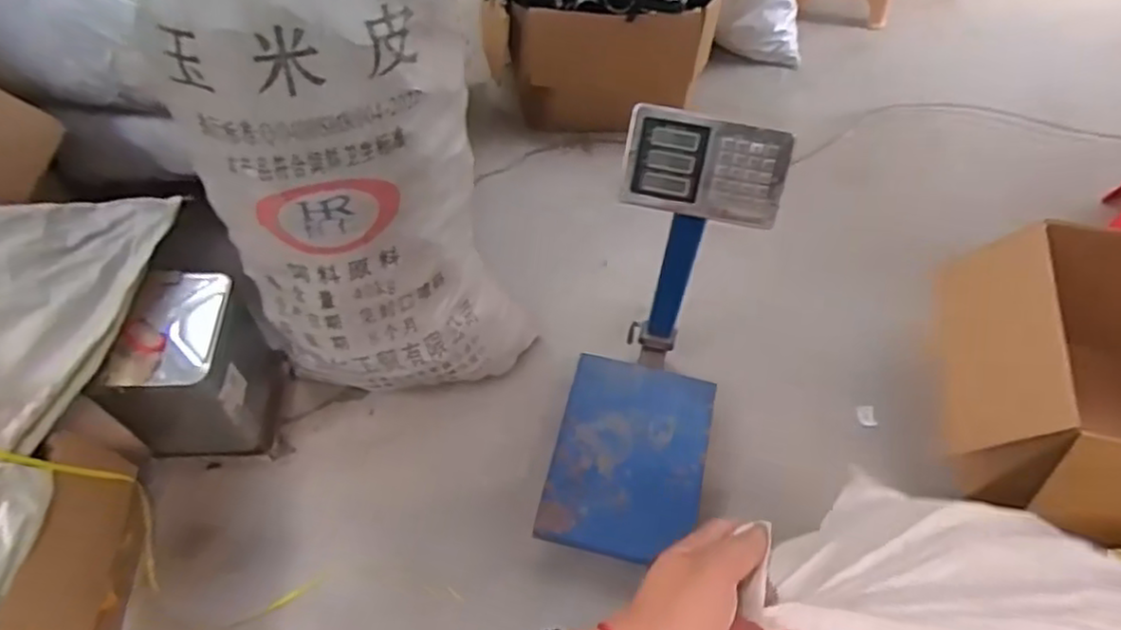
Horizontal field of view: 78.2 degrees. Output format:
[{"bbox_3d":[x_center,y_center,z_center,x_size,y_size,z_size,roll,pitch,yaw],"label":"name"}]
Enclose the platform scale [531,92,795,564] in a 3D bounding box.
[{"bbox_3d":[0.152,0.069,1.119,0.274,0.581,0.466,12,59,6],"label":"platform scale"}]

